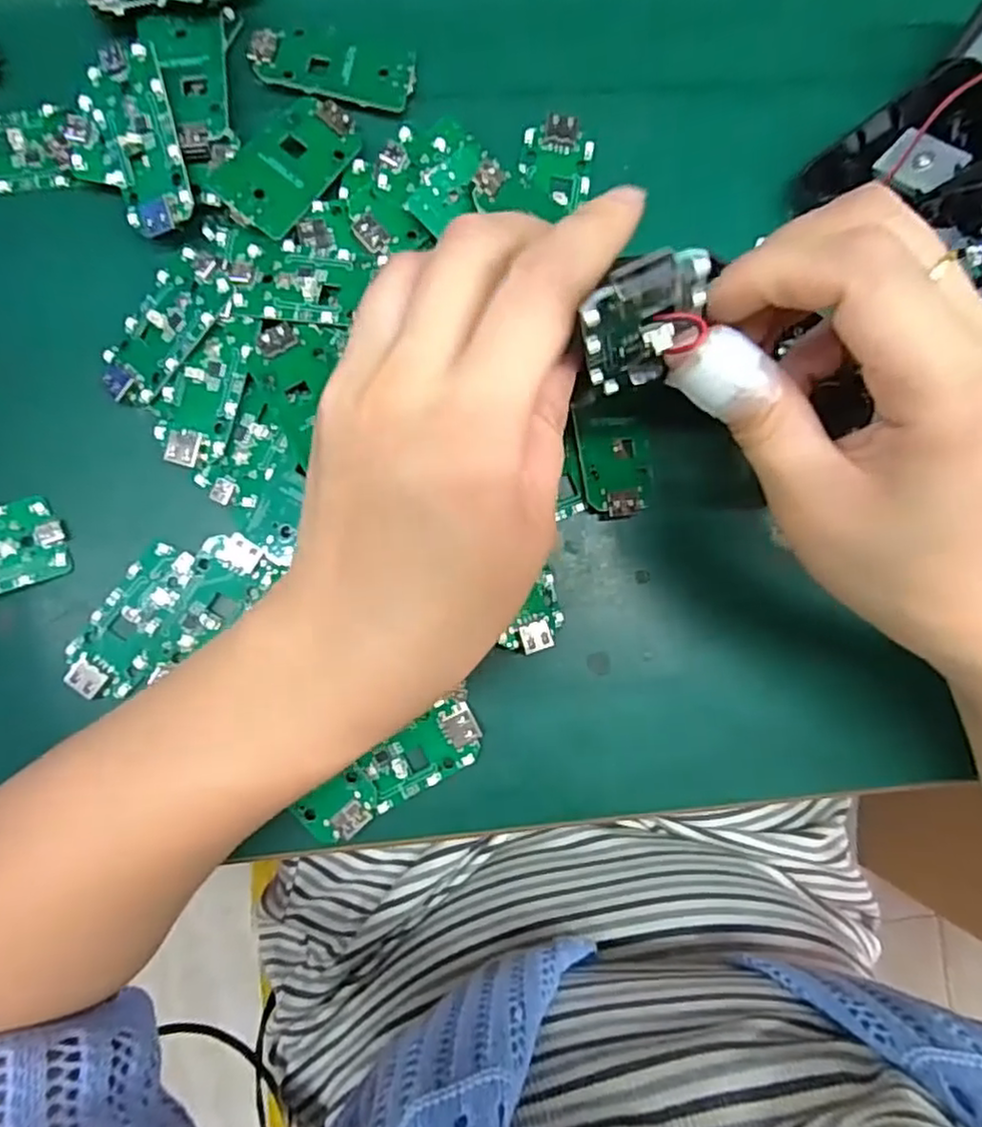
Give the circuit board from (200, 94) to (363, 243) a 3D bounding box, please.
[{"bbox_3d":[-0.078,-0.155,0.262,0.036,0.004,0.063,39,73,-7],"label":"circuit board"}]

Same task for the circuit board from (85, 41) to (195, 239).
[{"bbox_3d":[-0.130,-0.158,0.252,0.029,0.004,0.064,-9,100,20],"label":"circuit board"}]

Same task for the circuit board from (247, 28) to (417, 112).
[{"bbox_3d":[-0.063,-0.199,0.271,0.064,0.005,0.029,9,87,-3],"label":"circuit board"}]

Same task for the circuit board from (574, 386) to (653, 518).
[{"bbox_3d":[0.049,-0.044,0.269,0.030,0.006,0.050,-5,88,-3],"label":"circuit board"}]

